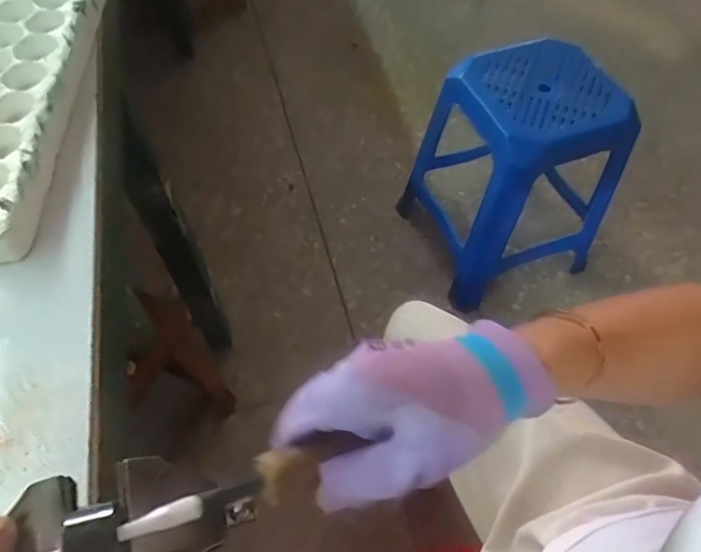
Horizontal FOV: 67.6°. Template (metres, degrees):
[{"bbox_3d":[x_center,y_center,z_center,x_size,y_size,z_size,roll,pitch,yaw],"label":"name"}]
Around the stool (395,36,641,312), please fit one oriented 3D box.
[{"bbox_3d":[0.347,-0.228,1.119,0.336,0.477,0.366,-17,60,-12],"label":"stool"}]

